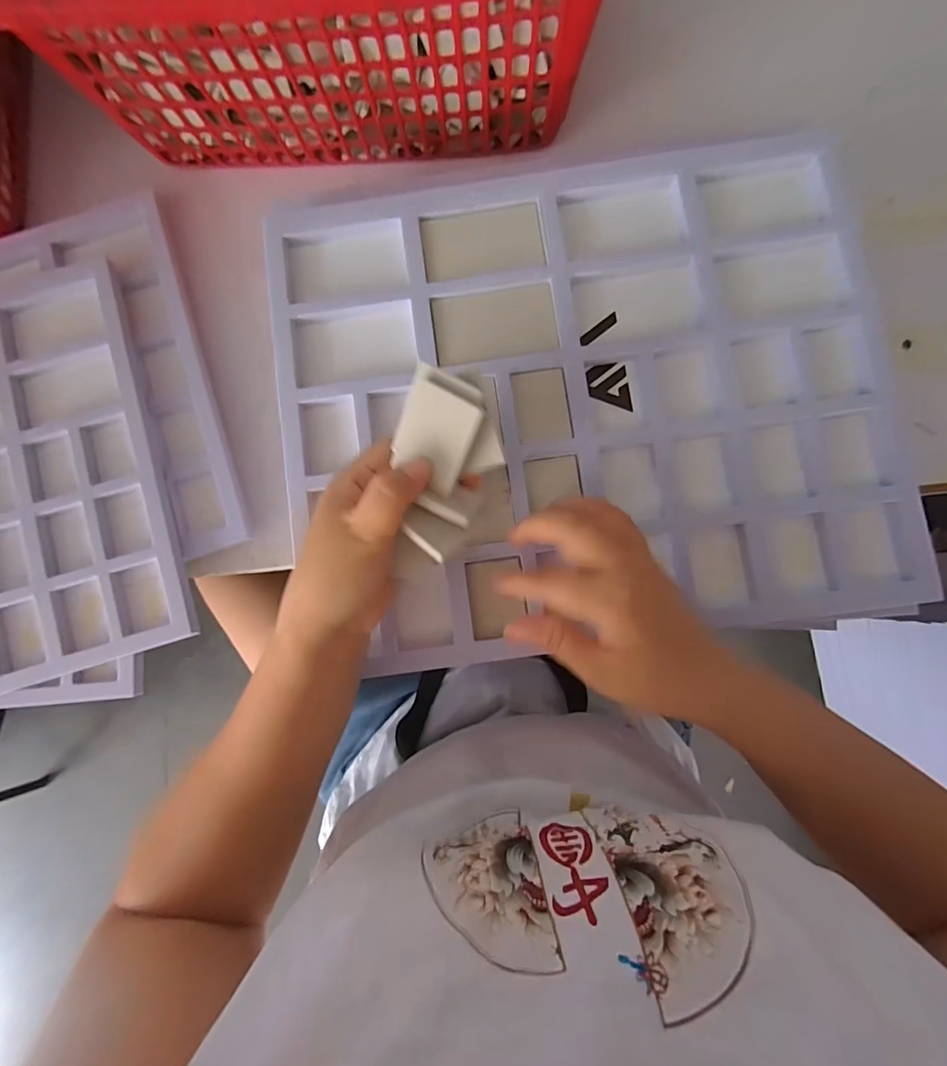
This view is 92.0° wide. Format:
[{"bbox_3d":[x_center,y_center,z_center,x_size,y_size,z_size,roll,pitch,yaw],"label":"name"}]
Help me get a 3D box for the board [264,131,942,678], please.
[{"bbox_3d":[0.077,-0.099,0.329,0.419,0.019,0.347,-8,84,1],"label":"board"}]

